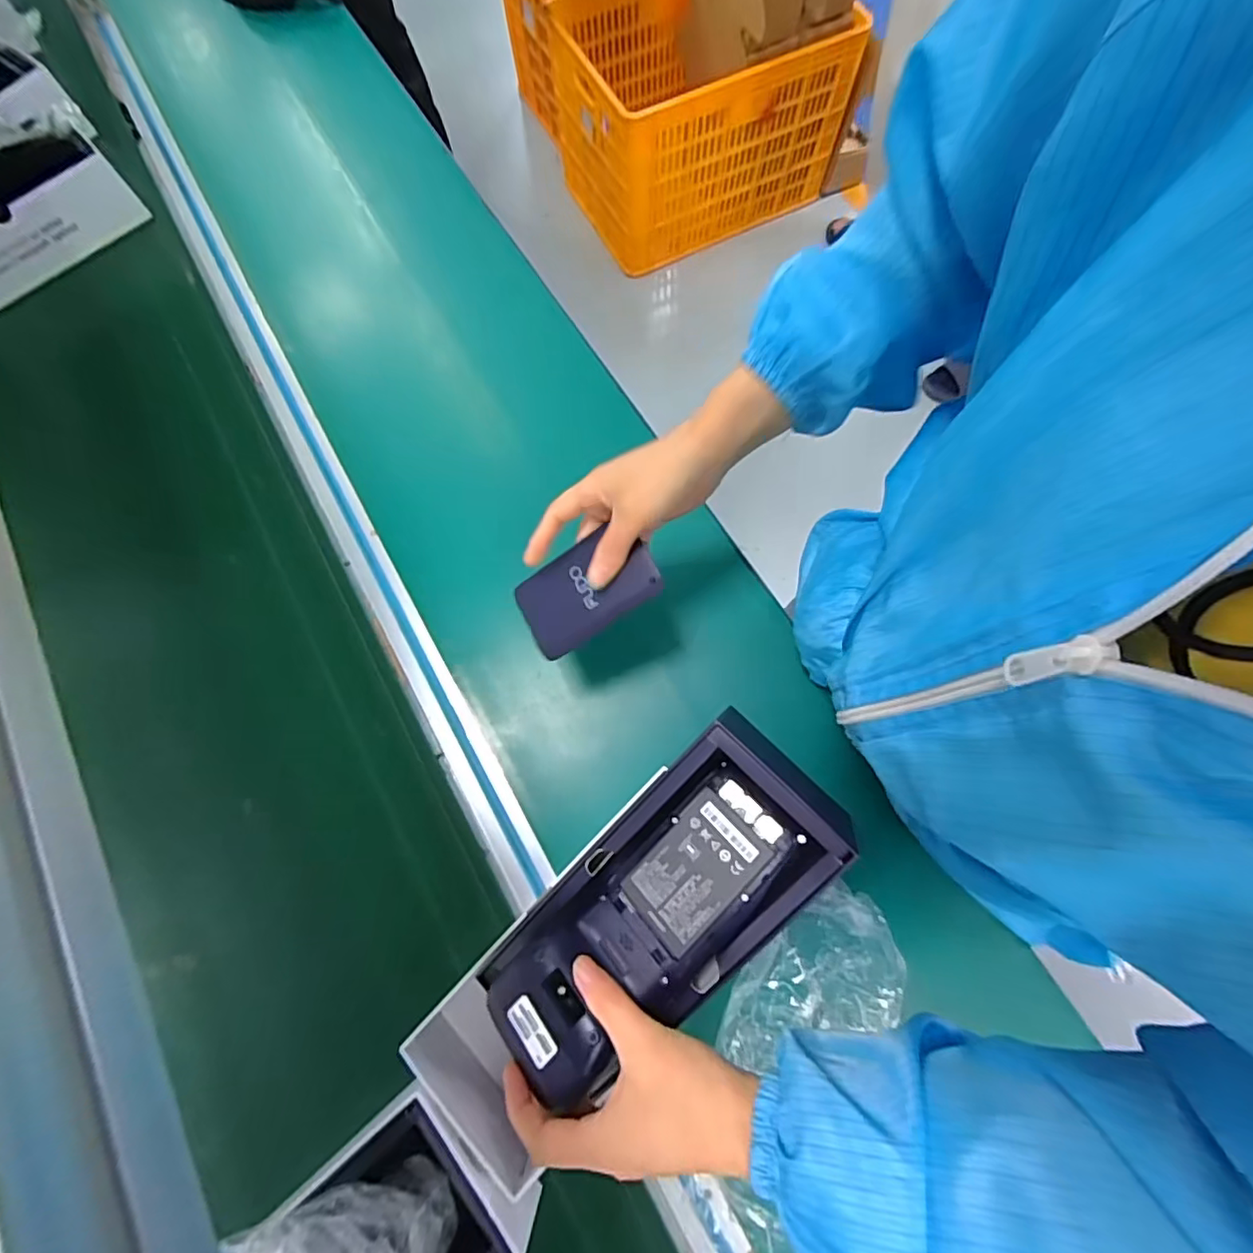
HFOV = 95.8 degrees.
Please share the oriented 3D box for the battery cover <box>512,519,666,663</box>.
[{"bbox_3d":[-0.032,-0.030,0.435,0.111,0.012,0.069,-33,75,18],"label":"battery cover"}]

